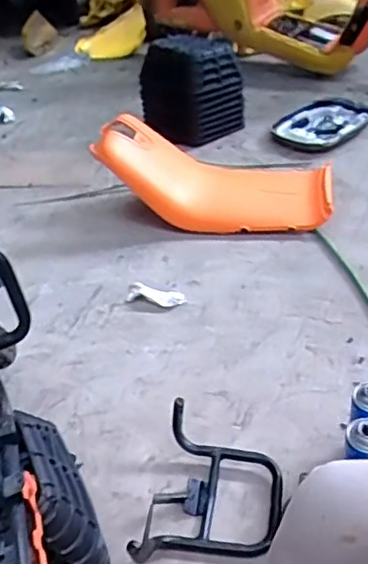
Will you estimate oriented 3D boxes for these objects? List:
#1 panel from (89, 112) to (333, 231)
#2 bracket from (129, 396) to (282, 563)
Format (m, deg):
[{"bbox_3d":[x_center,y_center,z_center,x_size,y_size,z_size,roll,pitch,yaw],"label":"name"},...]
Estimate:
[{"bbox_3d":[0.070,-0.258,1.472,0.583,0.154,0.254,13,42,-8],"label":"panel"},{"bbox_3d":[0.034,0.333,0.902,0.193,0.136,0.286,5,39,15],"label":"bracket"}]

